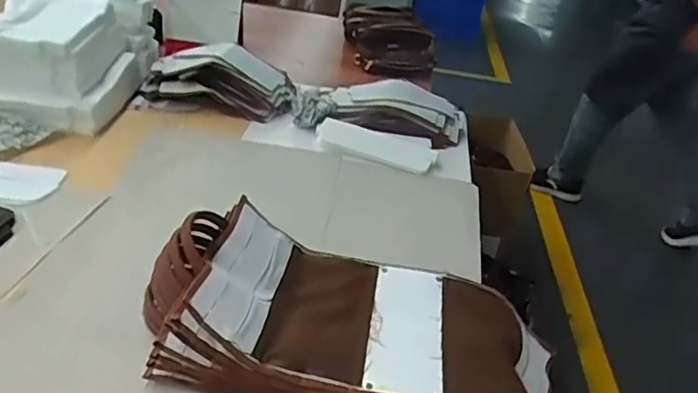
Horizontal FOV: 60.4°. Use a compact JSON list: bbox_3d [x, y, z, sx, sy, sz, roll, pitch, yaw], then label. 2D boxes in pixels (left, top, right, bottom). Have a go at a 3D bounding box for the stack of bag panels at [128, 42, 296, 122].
[{"bbox_3d":[-0.279,-0.257,1.298,0.324,0.109,0.184,5,32,-5],"label":"stack of bag panels"}]

